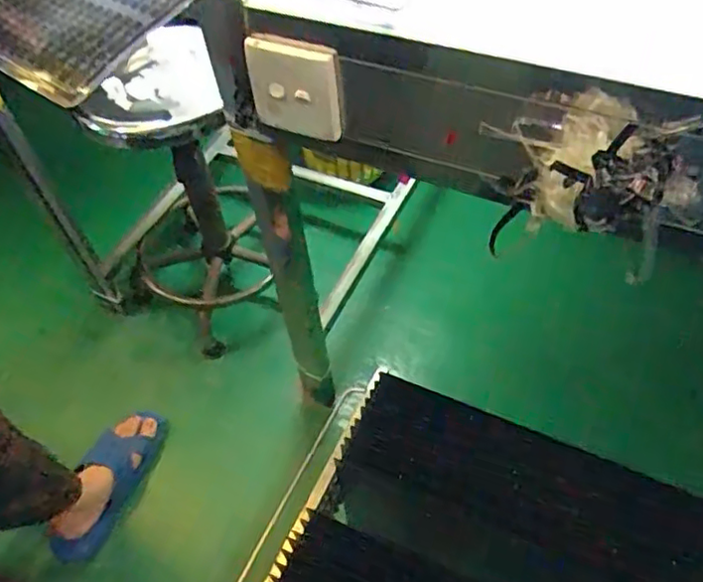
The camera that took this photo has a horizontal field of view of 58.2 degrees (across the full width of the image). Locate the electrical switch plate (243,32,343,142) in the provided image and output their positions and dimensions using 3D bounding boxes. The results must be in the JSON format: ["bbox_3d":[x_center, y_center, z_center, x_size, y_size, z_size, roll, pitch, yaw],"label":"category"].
[{"bbox_3d":[-0.054,-0.185,0.582,0.095,0.095,0.008,20,57,20],"label":"electrical switch plate"}]

